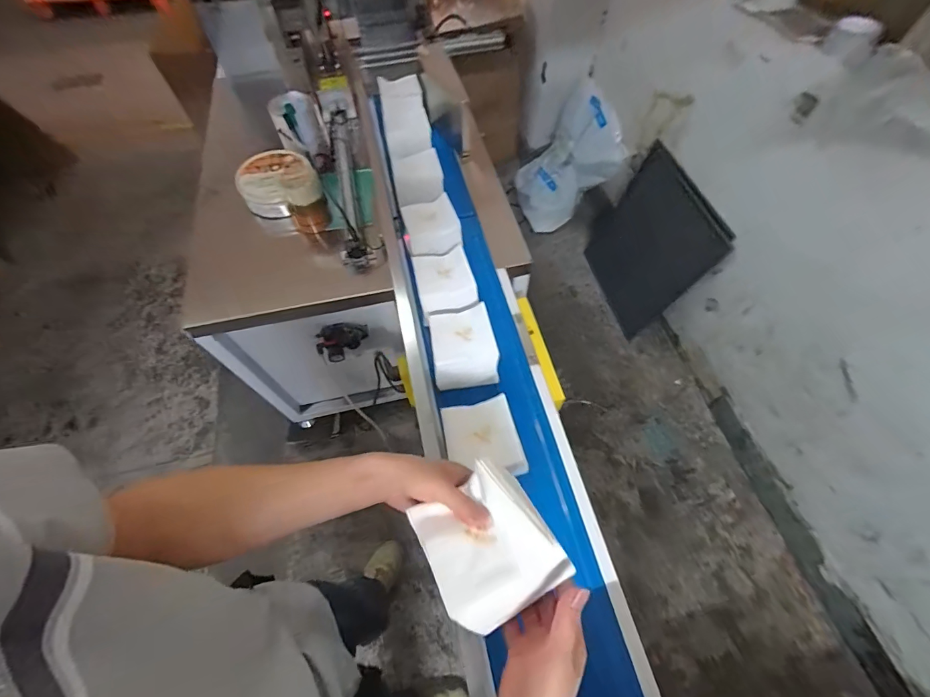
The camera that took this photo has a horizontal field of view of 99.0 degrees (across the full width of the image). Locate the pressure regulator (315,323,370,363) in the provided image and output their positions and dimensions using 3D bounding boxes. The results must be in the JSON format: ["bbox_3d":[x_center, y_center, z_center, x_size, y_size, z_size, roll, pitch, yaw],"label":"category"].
[{"bbox_3d":[-0.323,-0.024,1.054,0.137,0.079,0.082,-25,63,-13],"label":"pressure regulator"}]

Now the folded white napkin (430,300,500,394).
[{"bbox_3d":[-0.006,0.003,0.759,0.118,0.084,0.139,-12,61,-6],"label":"folded white napkin"}]

